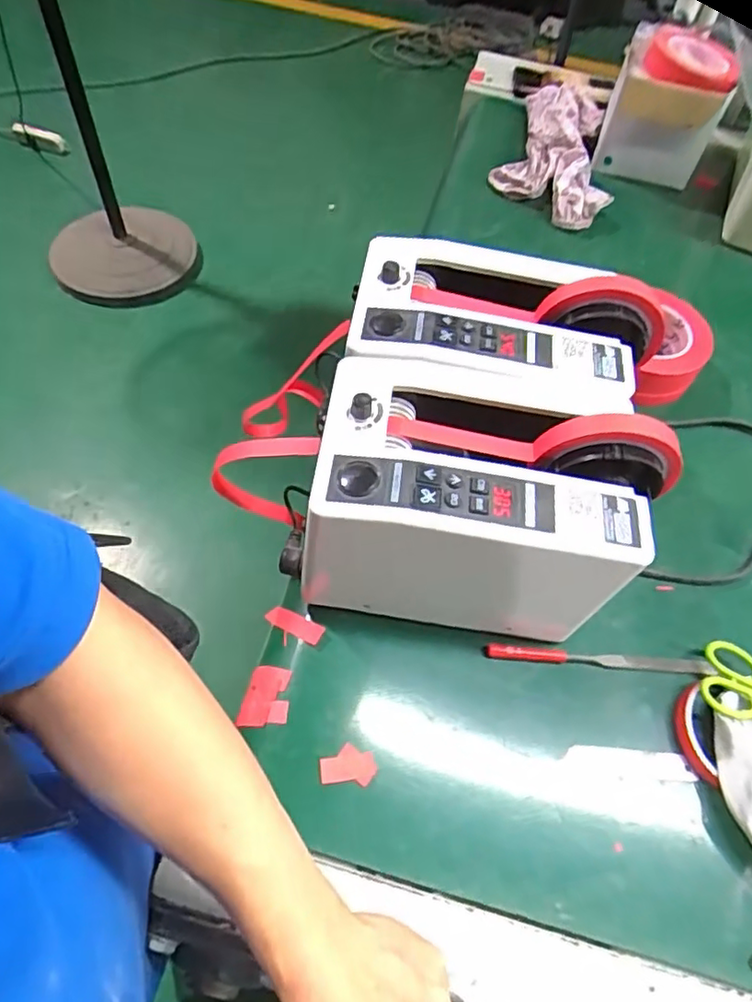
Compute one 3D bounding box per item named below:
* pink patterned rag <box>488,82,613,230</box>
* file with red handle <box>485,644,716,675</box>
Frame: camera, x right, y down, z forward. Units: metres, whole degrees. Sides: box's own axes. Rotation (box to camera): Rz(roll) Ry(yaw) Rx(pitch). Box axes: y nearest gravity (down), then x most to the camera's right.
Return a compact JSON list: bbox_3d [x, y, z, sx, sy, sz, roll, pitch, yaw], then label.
[{"bbox_3d":[0.239,-0.471,0.809,0.140,0.059,0.265,14,59,4],"label":"pink patterned rag"},{"bbox_3d":[0.175,0.123,0.471,0.179,0.008,0.012,5,59,-1],"label":"file with red handle"}]

